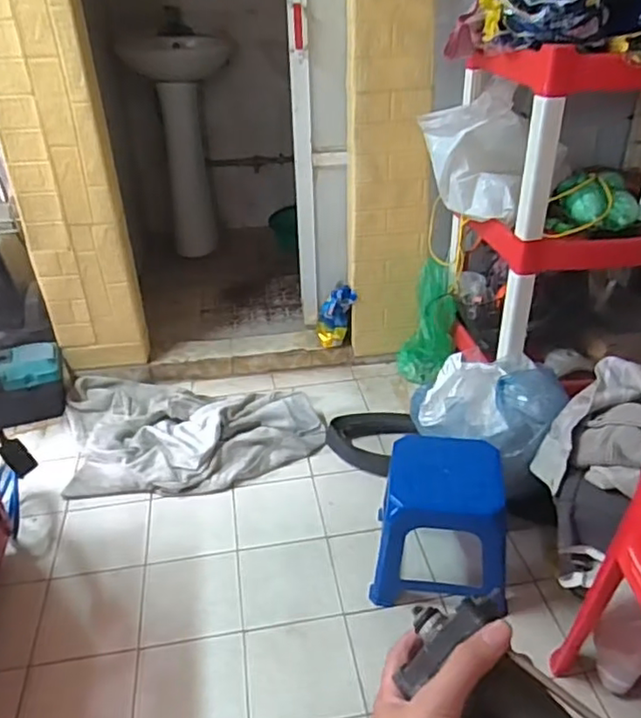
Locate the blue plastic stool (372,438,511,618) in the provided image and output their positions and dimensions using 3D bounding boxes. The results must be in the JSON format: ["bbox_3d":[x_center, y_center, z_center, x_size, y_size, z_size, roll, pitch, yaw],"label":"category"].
[{"bbox_3d":[0.243,0.328,1.275,0.239,0.252,0.271,3,33,8],"label":"blue plastic stool"}]

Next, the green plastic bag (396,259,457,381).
[{"bbox_3d":[0.300,-0.081,1.766,0.154,0.346,0.129,3,33,7],"label":"green plastic bag"}]

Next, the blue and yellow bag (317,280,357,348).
[{"bbox_3d":[0.048,-0.130,1.902,0.107,0.201,0.061,25,15,35],"label":"blue and yellow bag"}]

